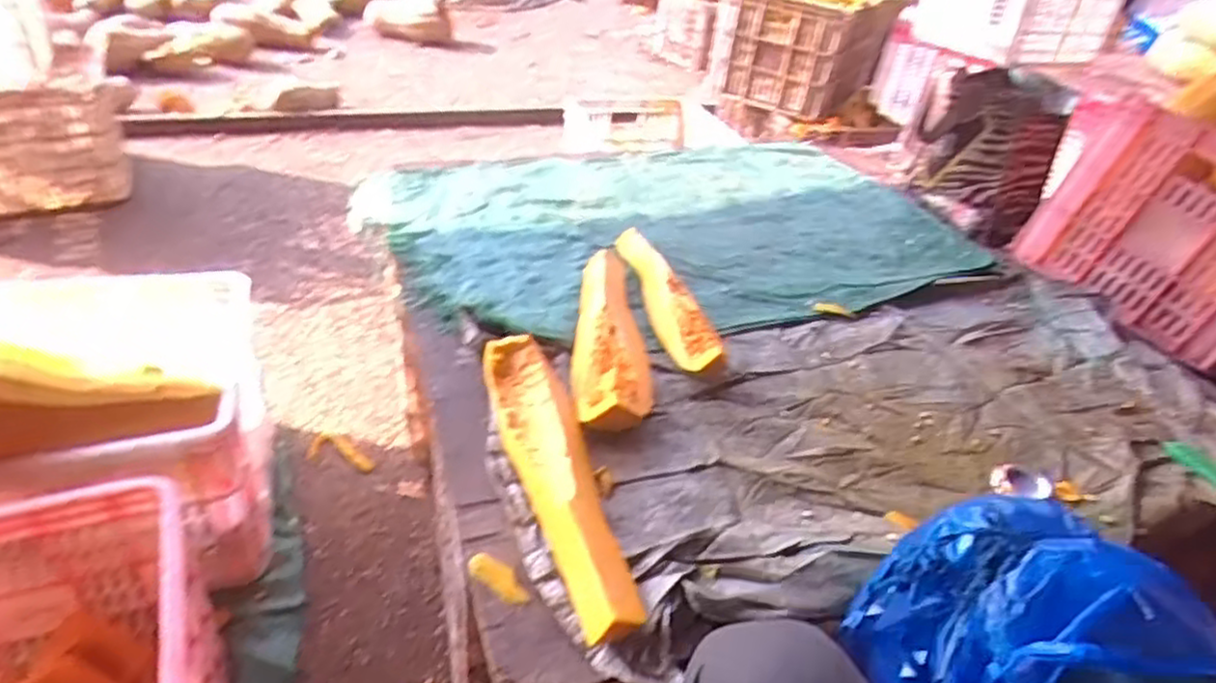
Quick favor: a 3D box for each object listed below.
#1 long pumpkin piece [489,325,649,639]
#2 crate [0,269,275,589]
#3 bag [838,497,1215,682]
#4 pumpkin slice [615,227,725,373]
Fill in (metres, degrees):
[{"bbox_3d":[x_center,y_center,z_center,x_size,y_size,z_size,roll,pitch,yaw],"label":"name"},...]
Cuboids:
[{"bbox_3d":[-0.050,0.118,0.698,0.074,0.042,0.354,-7,39,-20],"label":"long pumpkin piece"},{"bbox_3d":[-0.733,0.077,0.935,0.519,0.307,0.409,-4,38,-16],"label":"crate"},{"bbox_3d":[0.285,0.207,0.532,0.170,0.148,0.161,-6,39,-18],"label":"bag"},{"bbox_3d":[0.079,-0.064,0.947,0.074,0.053,0.341,-4,38,-15],"label":"pumpkin slice"}]

